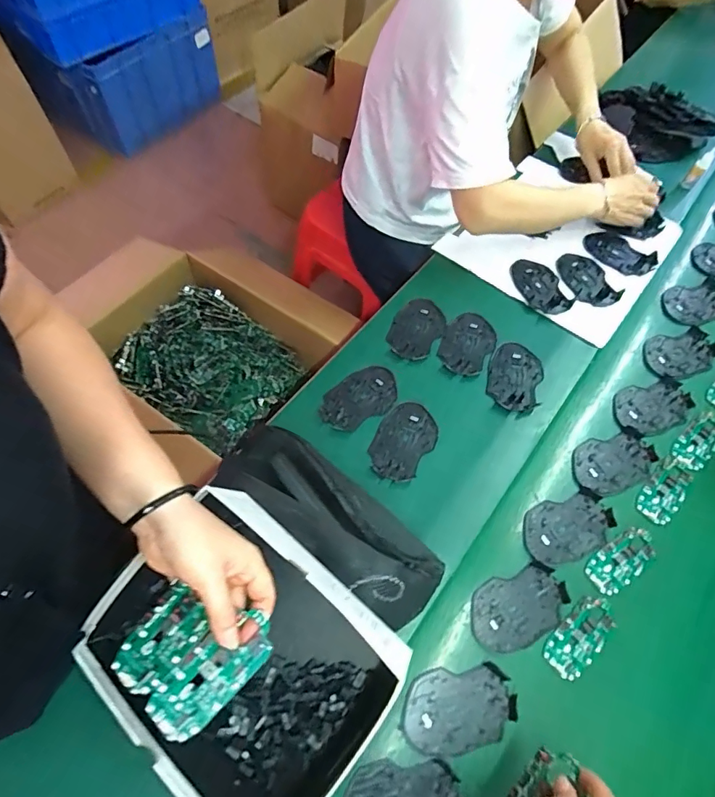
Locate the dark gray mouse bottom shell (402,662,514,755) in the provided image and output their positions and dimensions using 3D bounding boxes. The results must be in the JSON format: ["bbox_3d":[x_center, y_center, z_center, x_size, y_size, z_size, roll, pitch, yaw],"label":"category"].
[{"bbox_3d":[0.105,0.320,0.483,0.114,0.007,0.072,-4,61,-6],"label":"dark gray mouse bottom shell"}]

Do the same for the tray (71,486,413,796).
[{"bbox_3d":[-0.109,0.240,0.450,0.275,0.069,0.202,38,66,17],"label":"tray"}]

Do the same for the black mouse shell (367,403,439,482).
[{"bbox_3d":[0.060,0.055,0.619,0.073,0.015,0.110,31,64,14],"label":"black mouse shell"}]

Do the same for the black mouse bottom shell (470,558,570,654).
[{"bbox_3d":[0.184,0.237,0.533,0.116,0.007,0.073,-22,64,-14],"label":"black mouse bottom shell"}]

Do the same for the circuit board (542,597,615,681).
[{"bbox_3d":[0.248,0.265,0.521,0.095,0.005,0.044,-39,70,-22],"label":"circuit board"}]

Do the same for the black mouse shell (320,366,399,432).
[{"bbox_3d":[0.002,0.001,0.652,0.113,0.008,0.071,-24,65,-16],"label":"black mouse shell"}]

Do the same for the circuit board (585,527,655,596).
[{"bbox_3d":[0.319,0.194,0.562,0.098,0.004,0.042,-29,66,-18],"label":"circuit board"}]

